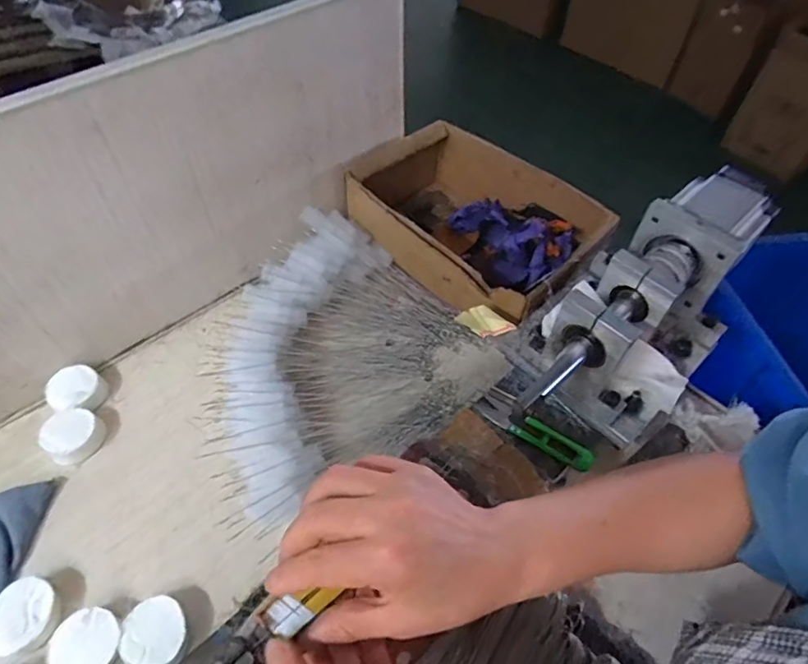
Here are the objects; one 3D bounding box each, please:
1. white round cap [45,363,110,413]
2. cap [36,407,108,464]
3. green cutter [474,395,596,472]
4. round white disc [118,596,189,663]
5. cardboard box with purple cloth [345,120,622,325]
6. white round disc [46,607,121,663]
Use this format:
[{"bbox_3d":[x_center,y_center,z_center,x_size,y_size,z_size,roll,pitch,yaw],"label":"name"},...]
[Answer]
[{"bbox_3d":[-0.327,0.059,0.525,0.045,0.024,0.048,2,51,-2],"label":"white round cap"},{"bbox_3d":[-0.315,0.095,0.495,0.049,0.022,0.049,2,51,-2],"label":"cap"},{"bbox_3d":[0.120,0.091,0.480,0.111,0.009,0.024,29,56,19],"label":"green cutter"},{"bbox_3d":[-0.188,0.231,0.399,0.045,0.020,0.047,2,51,-2],"label":"round white disc"},{"bbox_3d":[0.085,-0.133,0.645,0.278,0.097,0.215,35,58,22],"label":"cardboard box with purple cloth"},{"bbox_3d":[-0.236,0.235,0.393,0.046,0.021,0.046,2,51,-2],"label":"white round disc"}]

